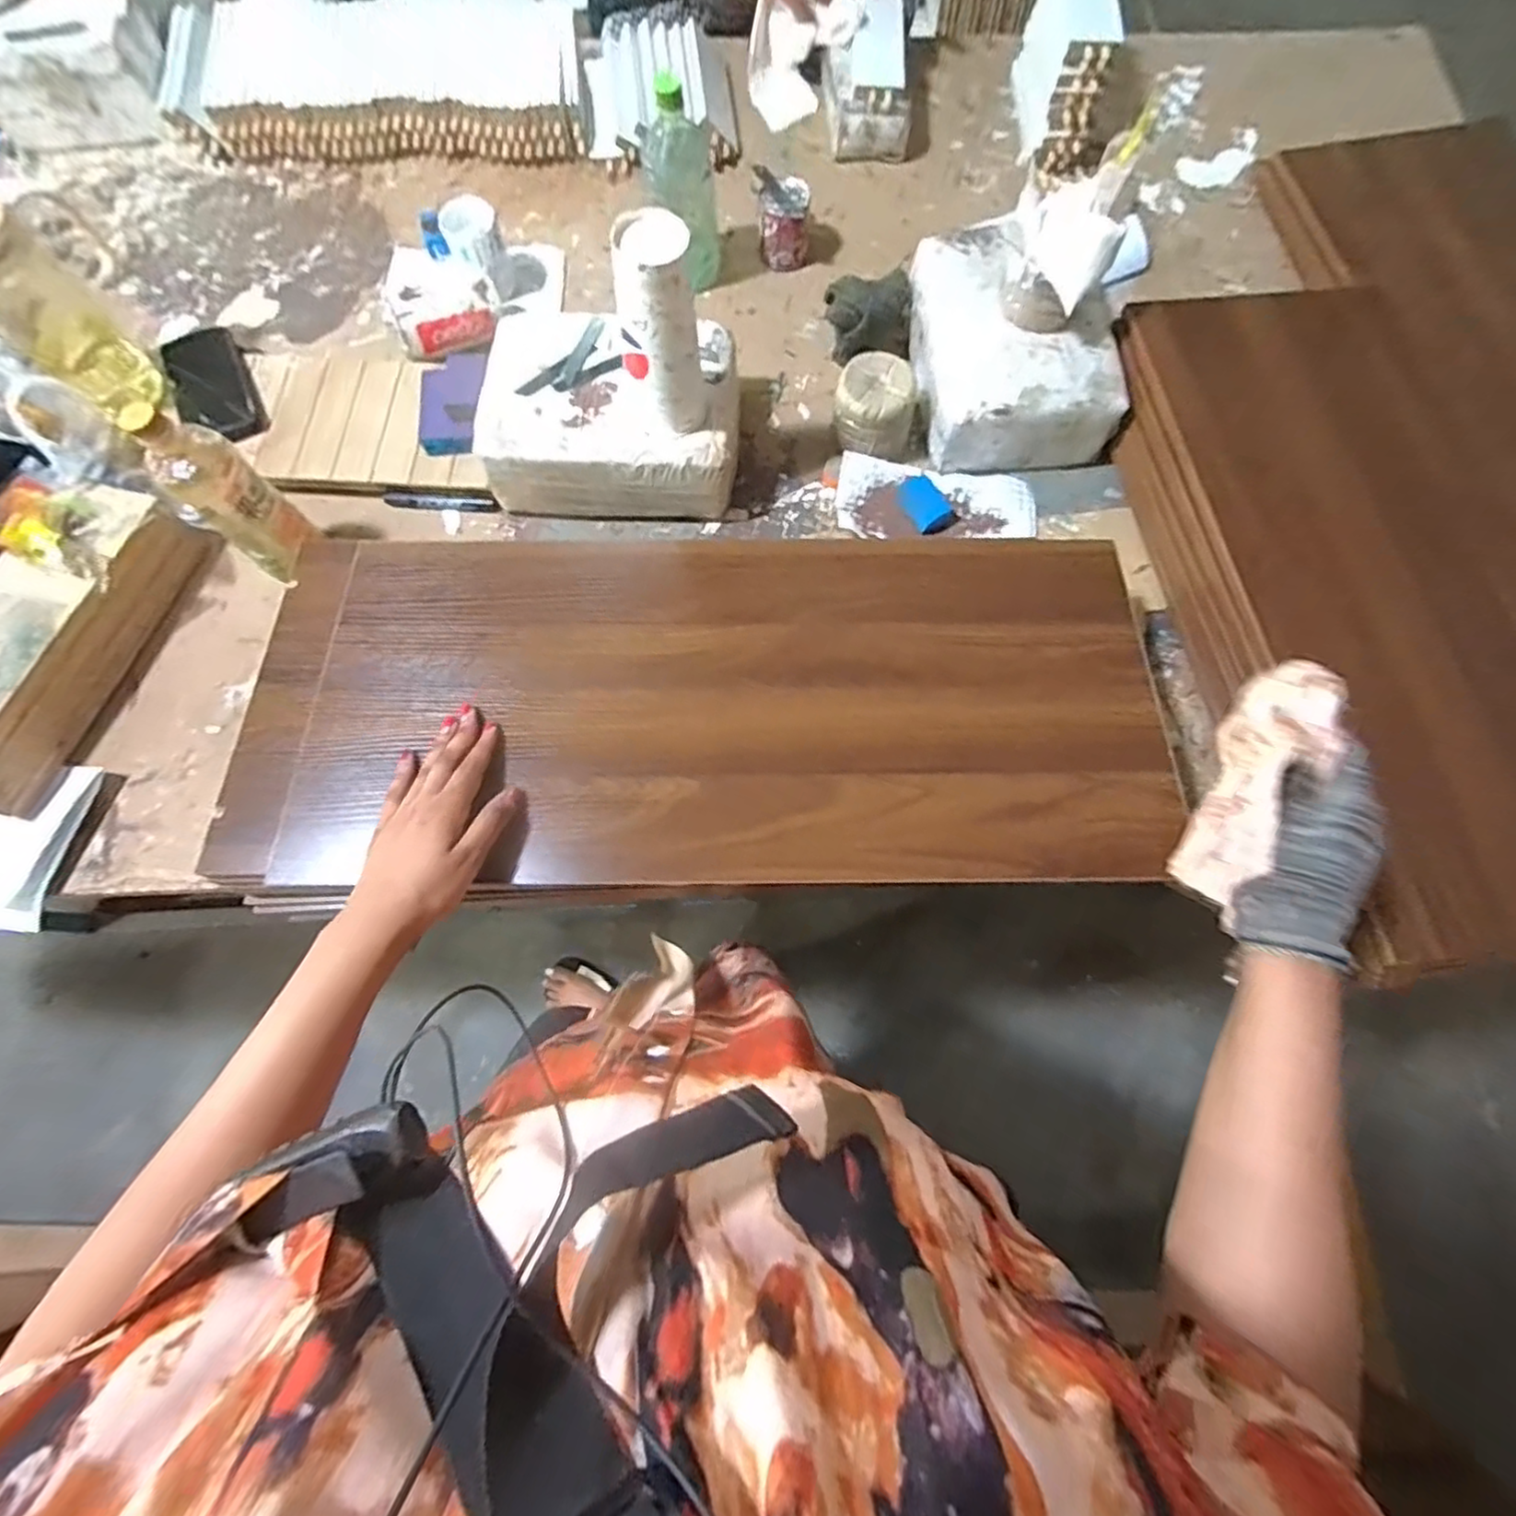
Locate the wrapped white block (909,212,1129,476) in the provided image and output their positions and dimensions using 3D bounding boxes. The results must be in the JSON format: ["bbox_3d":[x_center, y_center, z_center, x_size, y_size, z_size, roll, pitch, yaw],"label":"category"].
[{"bbox_3d":[0.296,-0.484,0.767,0.210,0.092,0.267,-3,74,-1],"label":"wrapped white block"}]

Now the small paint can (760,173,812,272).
[{"bbox_3d":[0.034,-0.687,0.836,0.069,0.079,0.057,1,74,0],"label":"small paint can"}]

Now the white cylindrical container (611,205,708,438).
[{"bbox_3d":[-0.089,-0.390,0.594,0.080,0.160,0.075,-7,74,-2],"label":"white cylindrical container"}]

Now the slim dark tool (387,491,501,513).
[{"bbox_3d":[-0.360,-0.293,0.743,0.123,0.013,0.019,1,74,0],"label":"slim dark tool"}]

